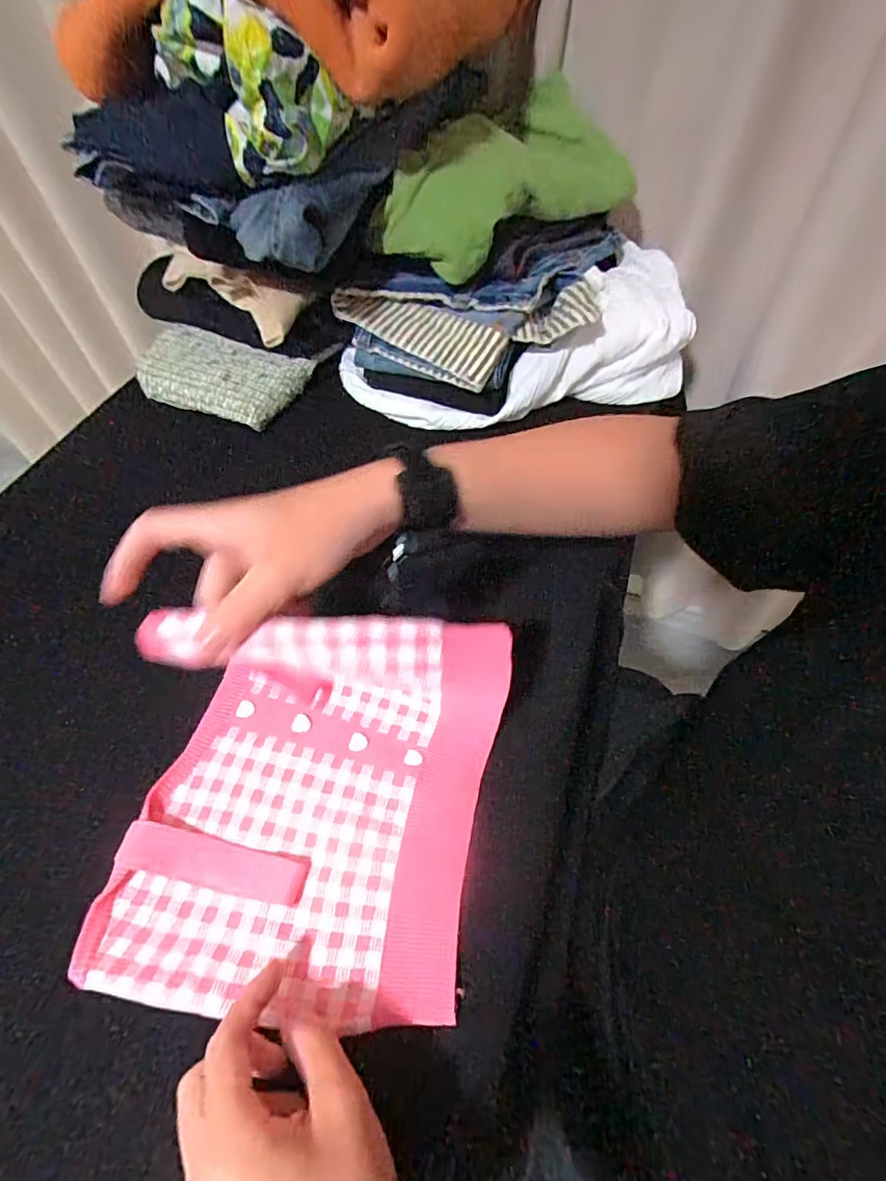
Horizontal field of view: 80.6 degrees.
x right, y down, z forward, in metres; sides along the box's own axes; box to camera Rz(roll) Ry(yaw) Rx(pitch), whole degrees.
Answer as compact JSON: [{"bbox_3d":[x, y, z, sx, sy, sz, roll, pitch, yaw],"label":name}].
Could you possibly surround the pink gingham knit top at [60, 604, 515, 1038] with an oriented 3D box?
[{"bbox_3d":[-0.085,0.118,0.300,0.218,0.113,0.201,4,56,5],"label":"pink gingham knit top"}]

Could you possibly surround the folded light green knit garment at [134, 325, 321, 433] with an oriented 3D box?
[{"bbox_3d":[-0.247,-0.243,0.586,0.173,0.041,0.097,15,58,12],"label":"folded light green knit garment"}]

